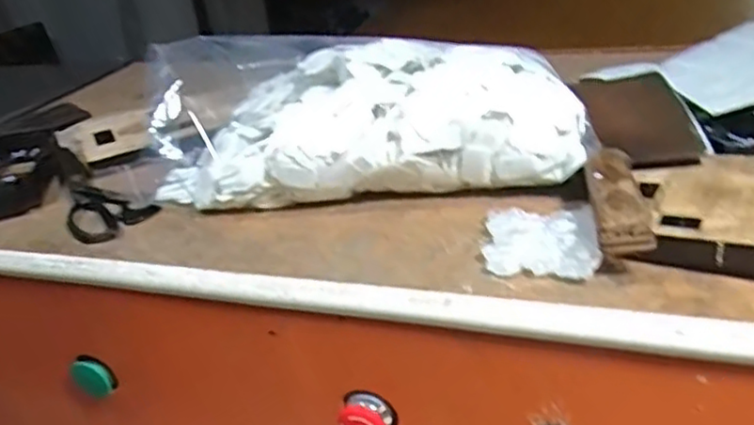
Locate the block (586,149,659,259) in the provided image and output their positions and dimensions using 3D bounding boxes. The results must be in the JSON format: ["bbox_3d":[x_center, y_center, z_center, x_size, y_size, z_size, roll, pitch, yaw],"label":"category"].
[{"bbox_3d":[0.159,-0.009,0.452,0.033,0.029,0.101,0,28,9],"label":"block"}]

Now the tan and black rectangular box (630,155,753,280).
[{"bbox_3d":[0.243,-0.002,0.448,0.129,0.030,0.129,11,32,28],"label":"tan and black rectangular box"}]

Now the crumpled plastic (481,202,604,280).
[{"bbox_3d":[0.112,0.018,0.464,0.073,0.021,0.082,1,29,11],"label":"crumpled plastic"}]

